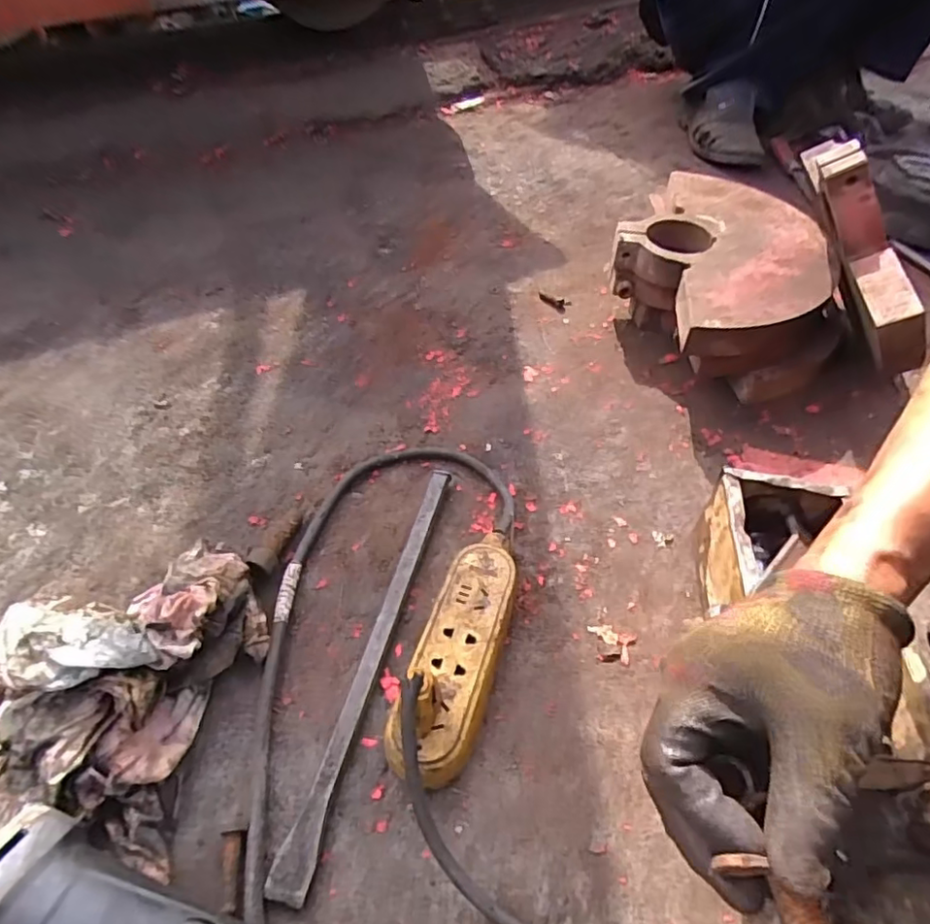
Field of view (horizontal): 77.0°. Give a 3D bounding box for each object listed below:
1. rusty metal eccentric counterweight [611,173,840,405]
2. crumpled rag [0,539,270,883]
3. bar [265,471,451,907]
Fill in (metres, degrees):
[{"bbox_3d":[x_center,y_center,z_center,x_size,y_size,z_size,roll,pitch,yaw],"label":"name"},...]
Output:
[{"bbox_3d":[0.287,-0.214,0.694,0.223,0.120,0.310,-1,49,-3],"label":"rusty metal eccentric counterweight"},{"bbox_3d":[-0.241,0.134,0.395,0.177,0.074,0.213,7,49,4],"label":"crumpled rag"},{"bbox_3d":[-0.061,0.134,0.441,0.023,0.016,0.328,13,49,9],"label":"bar"}]

